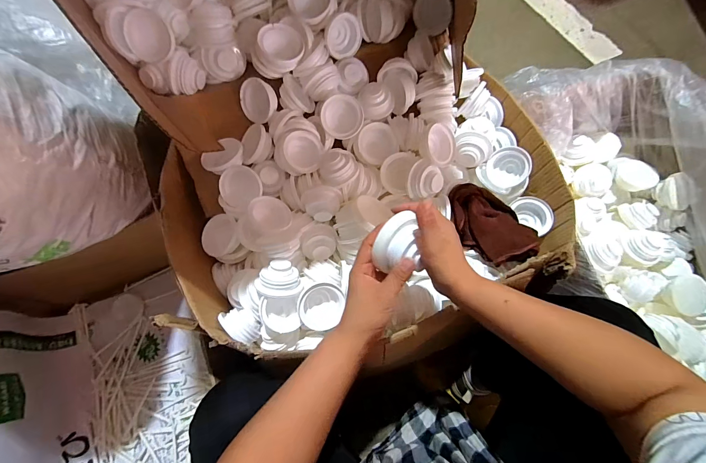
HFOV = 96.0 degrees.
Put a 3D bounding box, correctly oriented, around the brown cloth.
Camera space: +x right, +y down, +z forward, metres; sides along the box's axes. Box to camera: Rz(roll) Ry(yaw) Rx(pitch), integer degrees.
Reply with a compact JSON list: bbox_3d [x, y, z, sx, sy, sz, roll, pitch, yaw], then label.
[{"bbox_3d":[0.230,-0.012,0.537,0.161,0.039,0.096,41,73,15],"label":"brown cloth"}]

